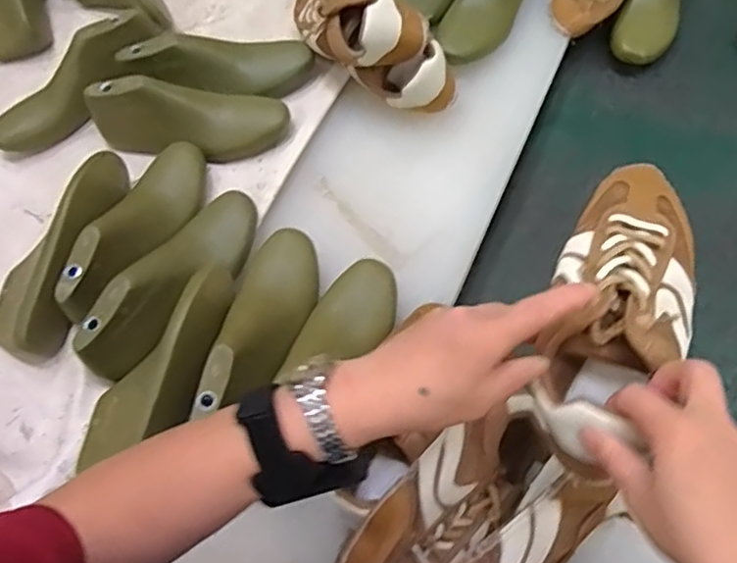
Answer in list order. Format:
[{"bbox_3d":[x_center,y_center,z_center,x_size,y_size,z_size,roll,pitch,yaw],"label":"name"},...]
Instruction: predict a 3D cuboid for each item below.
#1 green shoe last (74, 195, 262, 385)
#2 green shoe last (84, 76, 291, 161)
[{"bbox_3d":[-0.187,-0.005,0.623,0.070,0.065,0.232,24,69,16],"label":"green shoe last"},{"bbox_3d":[-0.208,-0.184,0.716,0.227,0.075,0.060,1,64,6],"label":"green shoe last"}]

